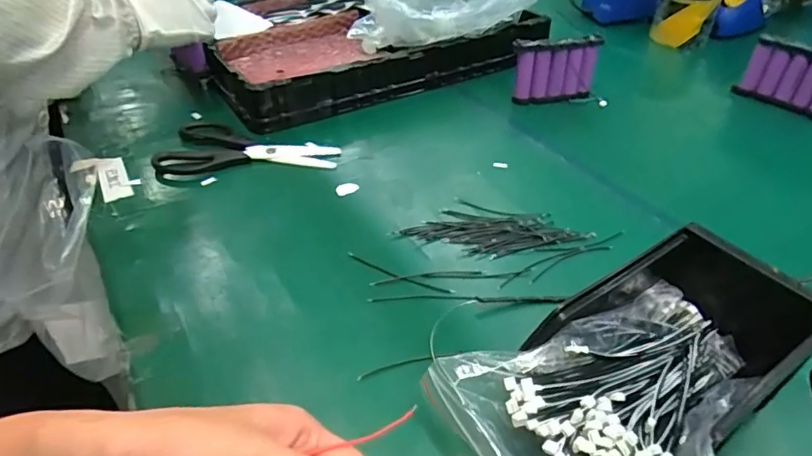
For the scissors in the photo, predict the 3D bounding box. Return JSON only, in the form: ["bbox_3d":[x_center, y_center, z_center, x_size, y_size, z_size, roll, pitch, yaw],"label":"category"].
[{"bbox_3d":[-0.171,-0.086,0.576,0.186,0.013,0.109,1,40,-1],"label":"scissors"}]

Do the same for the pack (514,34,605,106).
[{"bbox_3d":[0.195,-0.204,0.675,0.114,0.084,0.026,-13,42,-17],"label":"pack"}]

